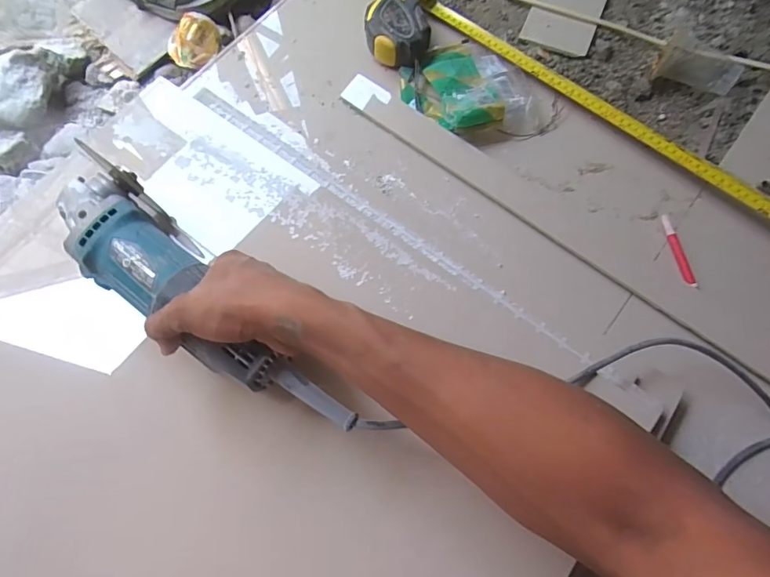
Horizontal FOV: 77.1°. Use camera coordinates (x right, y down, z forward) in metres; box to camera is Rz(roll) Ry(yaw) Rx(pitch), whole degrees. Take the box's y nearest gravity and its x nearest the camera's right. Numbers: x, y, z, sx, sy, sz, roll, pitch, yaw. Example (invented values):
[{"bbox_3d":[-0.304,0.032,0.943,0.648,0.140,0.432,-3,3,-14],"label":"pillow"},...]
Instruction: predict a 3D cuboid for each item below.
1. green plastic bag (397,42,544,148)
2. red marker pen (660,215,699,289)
[{"bbox_3d":[0.112,-0.252,0.609,0.134,0.041,0.181,-41,75,-13],"label":"green plastic bag"},{"bbox_3d":[0.326,-0.043,0.538,0.012,0.008,0.092,-4,70,-1],"label":"red marker pen"}]

